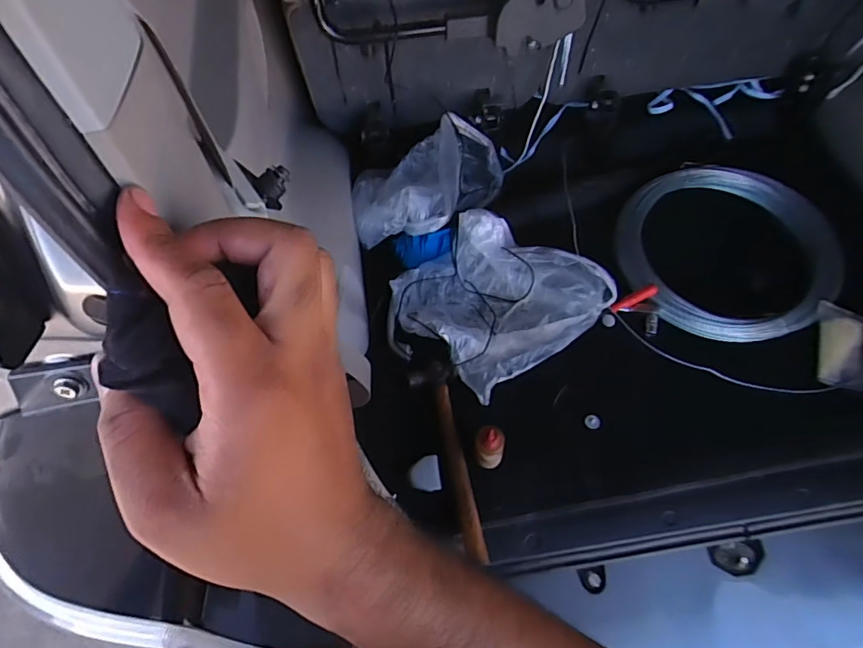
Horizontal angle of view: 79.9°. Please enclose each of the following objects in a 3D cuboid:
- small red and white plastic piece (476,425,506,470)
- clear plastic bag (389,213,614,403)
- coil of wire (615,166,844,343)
[{"bbox_3d":[0.091,0.190,0.793,0.045,0.112,0.045,12,62,8],"label":"small red and white plastic piece"},{"bbox_3d":[0.131,-0.059,0.944,0.414,0.110,0.299,-34,65,-15],"label":"clear plastic bag"},{"bbox_3d":[0.581,-0.137,1.021,0.417,0.096,0.380,-2,69,4],"label":"coil of wire"}]

